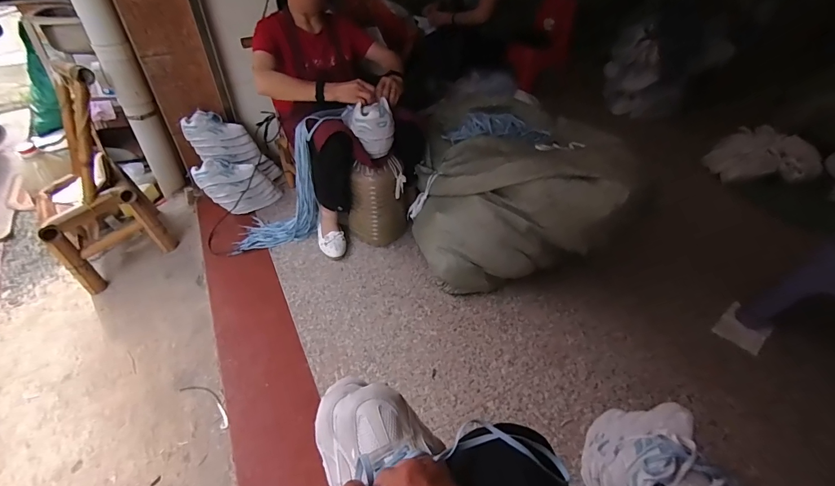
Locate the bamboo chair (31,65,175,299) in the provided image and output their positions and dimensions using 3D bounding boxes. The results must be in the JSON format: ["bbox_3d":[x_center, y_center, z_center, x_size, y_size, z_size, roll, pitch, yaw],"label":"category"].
[{"bbox_3d":[-1.160,-0.240,1.306,0.322,0.624,0.442,-31,50,-32],"label":"bamboo chair"}]

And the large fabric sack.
[{"bbox_3d":[0.286,-0.227,1.323,0.576,0.389,0.720,3,40,2],"label":"large fabric sack"}]

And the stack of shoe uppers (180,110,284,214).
[{"bbox_3d":[-0.739,-0.324,1.566,0.313,0.329,0.279,-20,44,-23],"label":"stack of shoe uppers"}]

